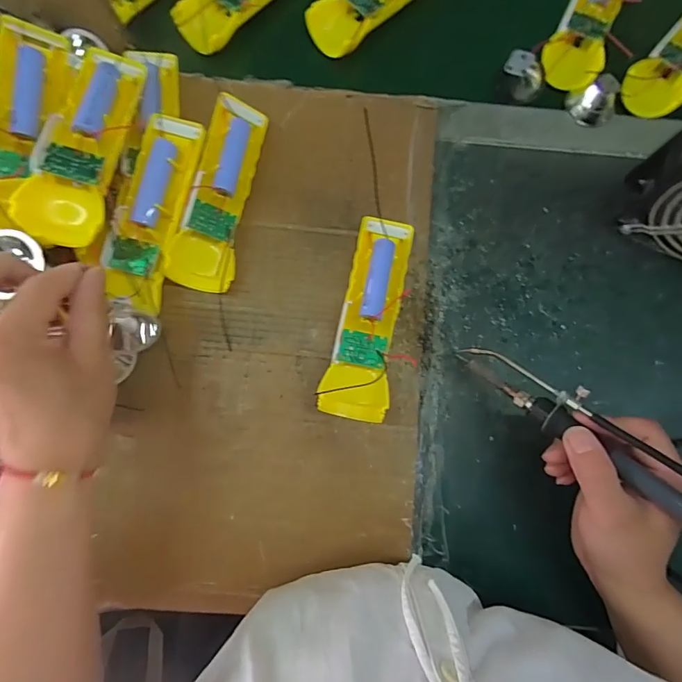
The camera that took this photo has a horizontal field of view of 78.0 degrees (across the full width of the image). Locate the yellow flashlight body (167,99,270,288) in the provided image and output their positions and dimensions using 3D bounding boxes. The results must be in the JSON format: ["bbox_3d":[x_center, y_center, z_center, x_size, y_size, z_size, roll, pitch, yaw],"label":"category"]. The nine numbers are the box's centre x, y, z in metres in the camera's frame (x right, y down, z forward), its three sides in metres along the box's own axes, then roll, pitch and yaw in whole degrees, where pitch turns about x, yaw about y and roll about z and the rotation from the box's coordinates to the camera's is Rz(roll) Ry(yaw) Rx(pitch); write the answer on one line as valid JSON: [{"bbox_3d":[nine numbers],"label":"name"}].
[{"bbox_3d":[-0.098,-0.117,0.340,0.045,0.029,0.154,18,84,-34],"label":"yellow flashlight body"}]

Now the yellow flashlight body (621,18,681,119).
[{"bbox_3d":[0.296,-0.249,0.368,0.048,0.035,0.125,40,81,6],"label":"yellow flashlight body"}]

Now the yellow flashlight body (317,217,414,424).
[{"bbox_3d":[0.021,-0.020,0.330,0.048,0.030,0.157,11,82,-1],"label":"yellow flashlight body"}]

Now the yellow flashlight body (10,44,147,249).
[{"bbox_3d":[-0.179,-0.141,0.297,0.046,0.030,0.156,18,77,-28],"label":"yellow flashlight body"}]

